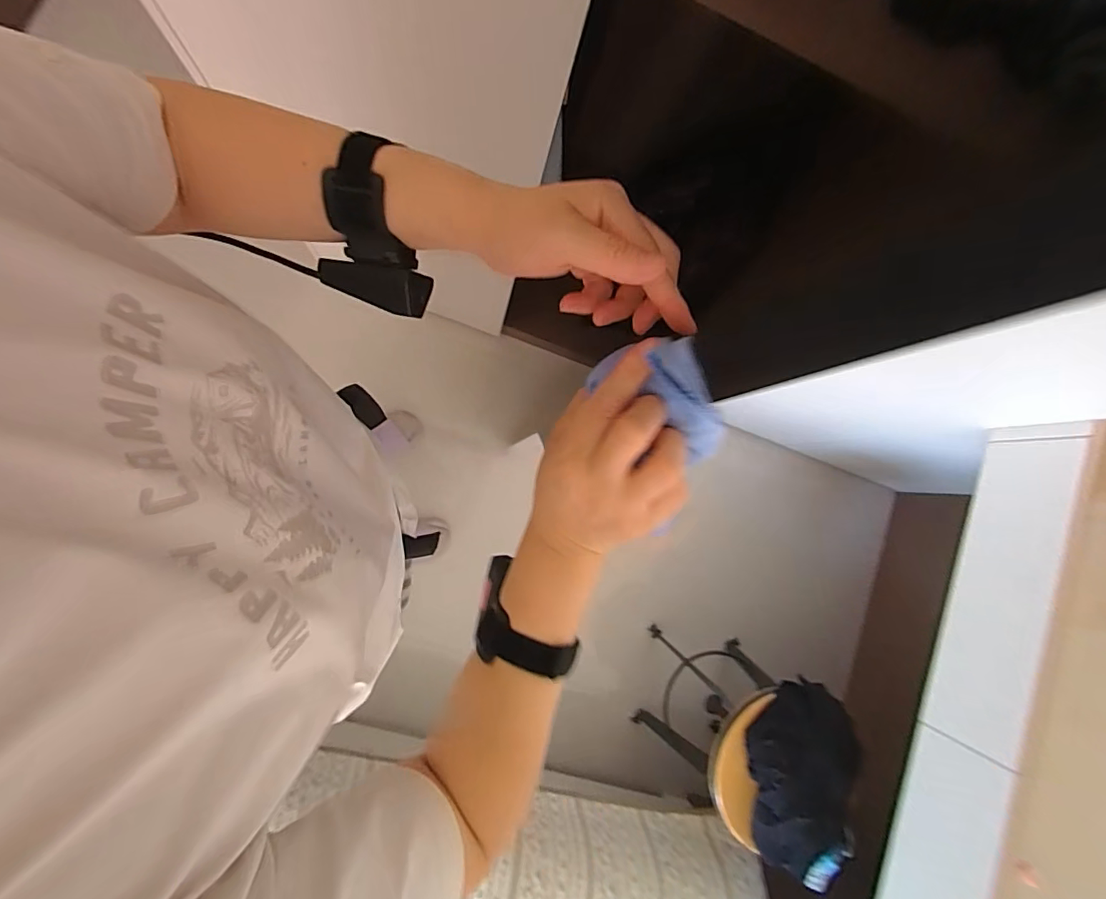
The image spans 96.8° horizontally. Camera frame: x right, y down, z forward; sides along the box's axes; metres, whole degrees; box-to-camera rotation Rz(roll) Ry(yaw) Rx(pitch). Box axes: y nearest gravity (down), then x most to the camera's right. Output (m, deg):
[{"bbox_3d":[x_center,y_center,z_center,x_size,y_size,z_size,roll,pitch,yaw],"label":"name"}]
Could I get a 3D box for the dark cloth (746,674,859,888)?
[{"bbox_3d":[0.449,0.601,0.886,0.171,0.102,0.317,-2,75,-1],"label":"dark cloth"}]

